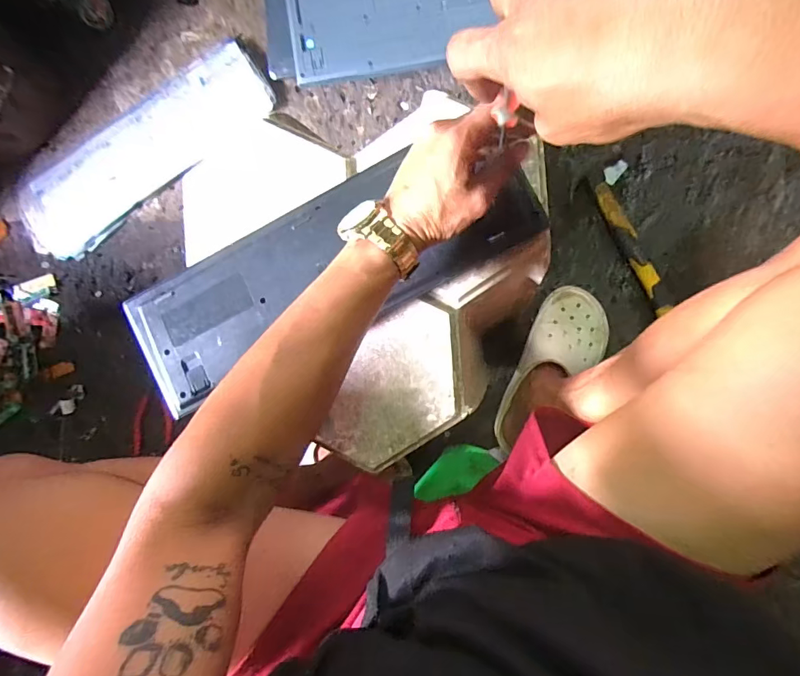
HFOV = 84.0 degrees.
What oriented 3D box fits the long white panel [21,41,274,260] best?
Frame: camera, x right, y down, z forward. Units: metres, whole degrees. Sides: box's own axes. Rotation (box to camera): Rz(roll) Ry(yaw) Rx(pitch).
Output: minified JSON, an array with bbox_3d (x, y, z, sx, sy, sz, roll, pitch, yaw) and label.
[{"bbox_3d":[-0.422,-0.305,0.734,0.446,0.023,0.147,-35,88,6],"label":"long white panel"}]

